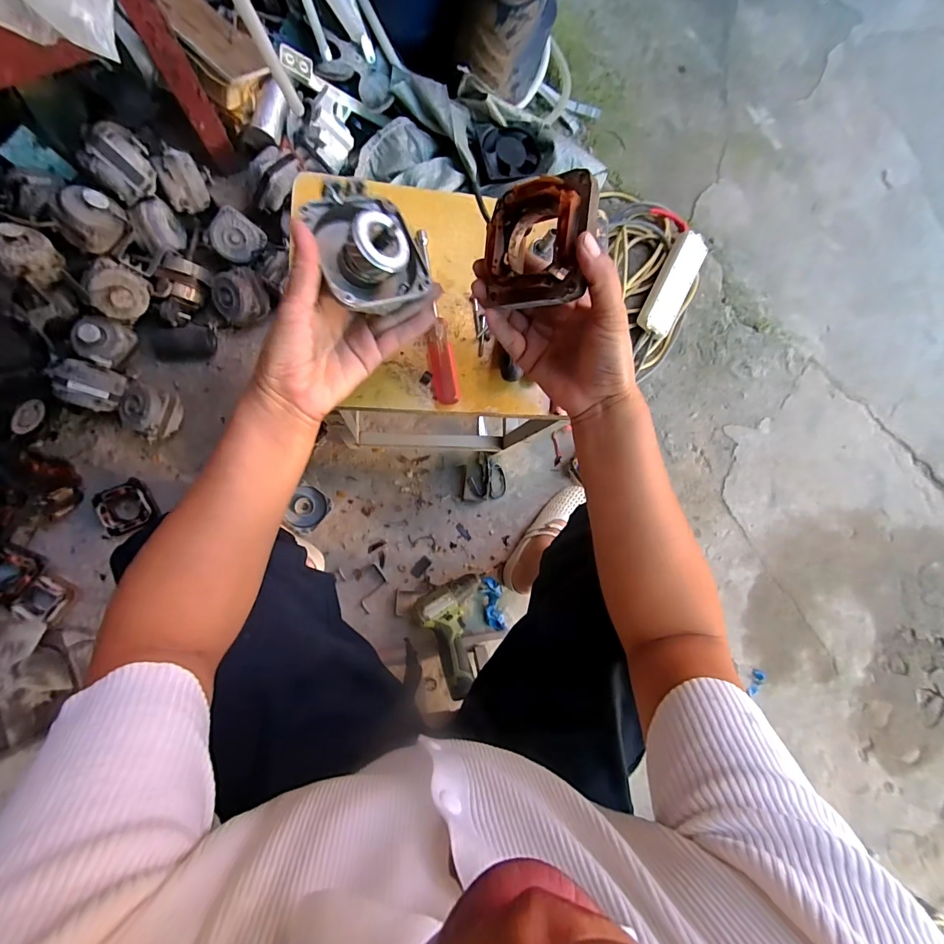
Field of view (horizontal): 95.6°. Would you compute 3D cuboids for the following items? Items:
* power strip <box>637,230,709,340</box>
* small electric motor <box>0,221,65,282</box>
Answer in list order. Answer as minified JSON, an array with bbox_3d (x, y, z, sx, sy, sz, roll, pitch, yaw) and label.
[{"bbox_3d":[0.444,-0.410,0.937,0.083,0.040,0.232,26,83,-7],"label":"power strip"},{"bbox_3d":[-0.684,-0.331,0.656,0.073,0.060,0.083,-37,93,-9],"label":"small electric motor"}]

